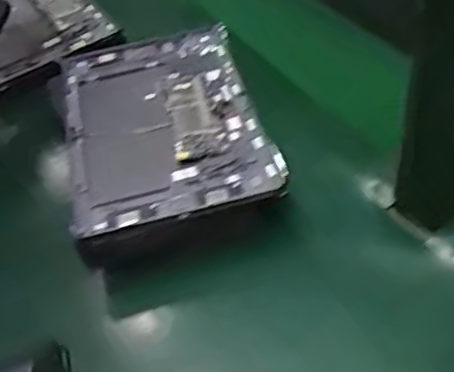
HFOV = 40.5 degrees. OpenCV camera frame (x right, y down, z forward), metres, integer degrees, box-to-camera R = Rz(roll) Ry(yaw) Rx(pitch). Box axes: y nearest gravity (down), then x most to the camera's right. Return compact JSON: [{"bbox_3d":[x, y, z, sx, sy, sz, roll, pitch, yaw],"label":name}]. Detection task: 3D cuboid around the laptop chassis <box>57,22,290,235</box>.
[{"bbox_3d":[-0.063,-0.061,0.570,0.175,0.022,0.244,-14,46,-7],"label":"laptop chassis"}]

